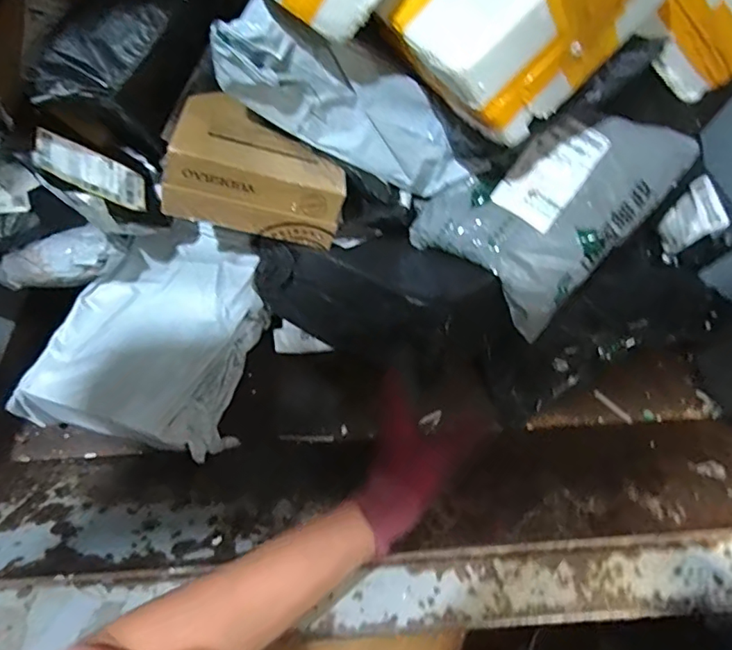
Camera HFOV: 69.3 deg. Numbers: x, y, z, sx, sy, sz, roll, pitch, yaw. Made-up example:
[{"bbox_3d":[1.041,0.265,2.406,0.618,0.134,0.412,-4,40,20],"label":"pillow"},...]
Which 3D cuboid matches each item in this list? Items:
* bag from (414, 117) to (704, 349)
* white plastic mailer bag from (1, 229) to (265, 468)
[{"bbox_3d":[0.218,-0.152,0.619,0.196,0.045,0.276,42,92,4],"label":"bag"},{"bbox_3d":[-0.265,0.018,0.696,0.232,0.119,0.287,14,55,9],"label":"white plastic mailer bag"}]

